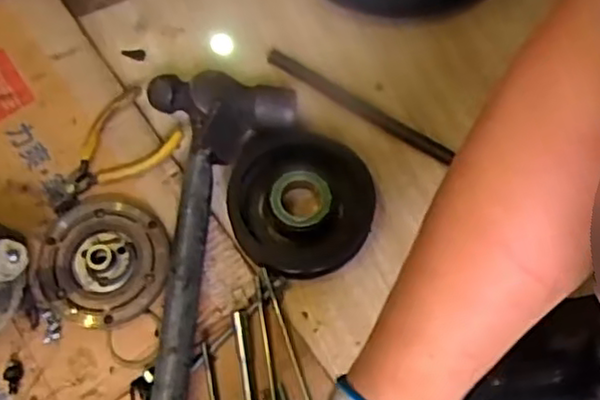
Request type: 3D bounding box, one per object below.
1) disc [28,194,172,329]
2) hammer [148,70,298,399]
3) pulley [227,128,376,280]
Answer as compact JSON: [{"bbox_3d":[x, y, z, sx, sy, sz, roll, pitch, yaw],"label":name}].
[{"bbox_3d":[-0.150,0.043,0.526,0.102,0.017,0.098,1,71,-2],"label":"disc"},{"bbox_3d":[-0.084,0.051,0.519,0.109,0.031,0.316,10,71,2],"label":"hammer"},{"bbox_3d":[0.002,0.001,0.553,0.113,0.030,0.114,3,71,-1],"label":"pulley"}]

